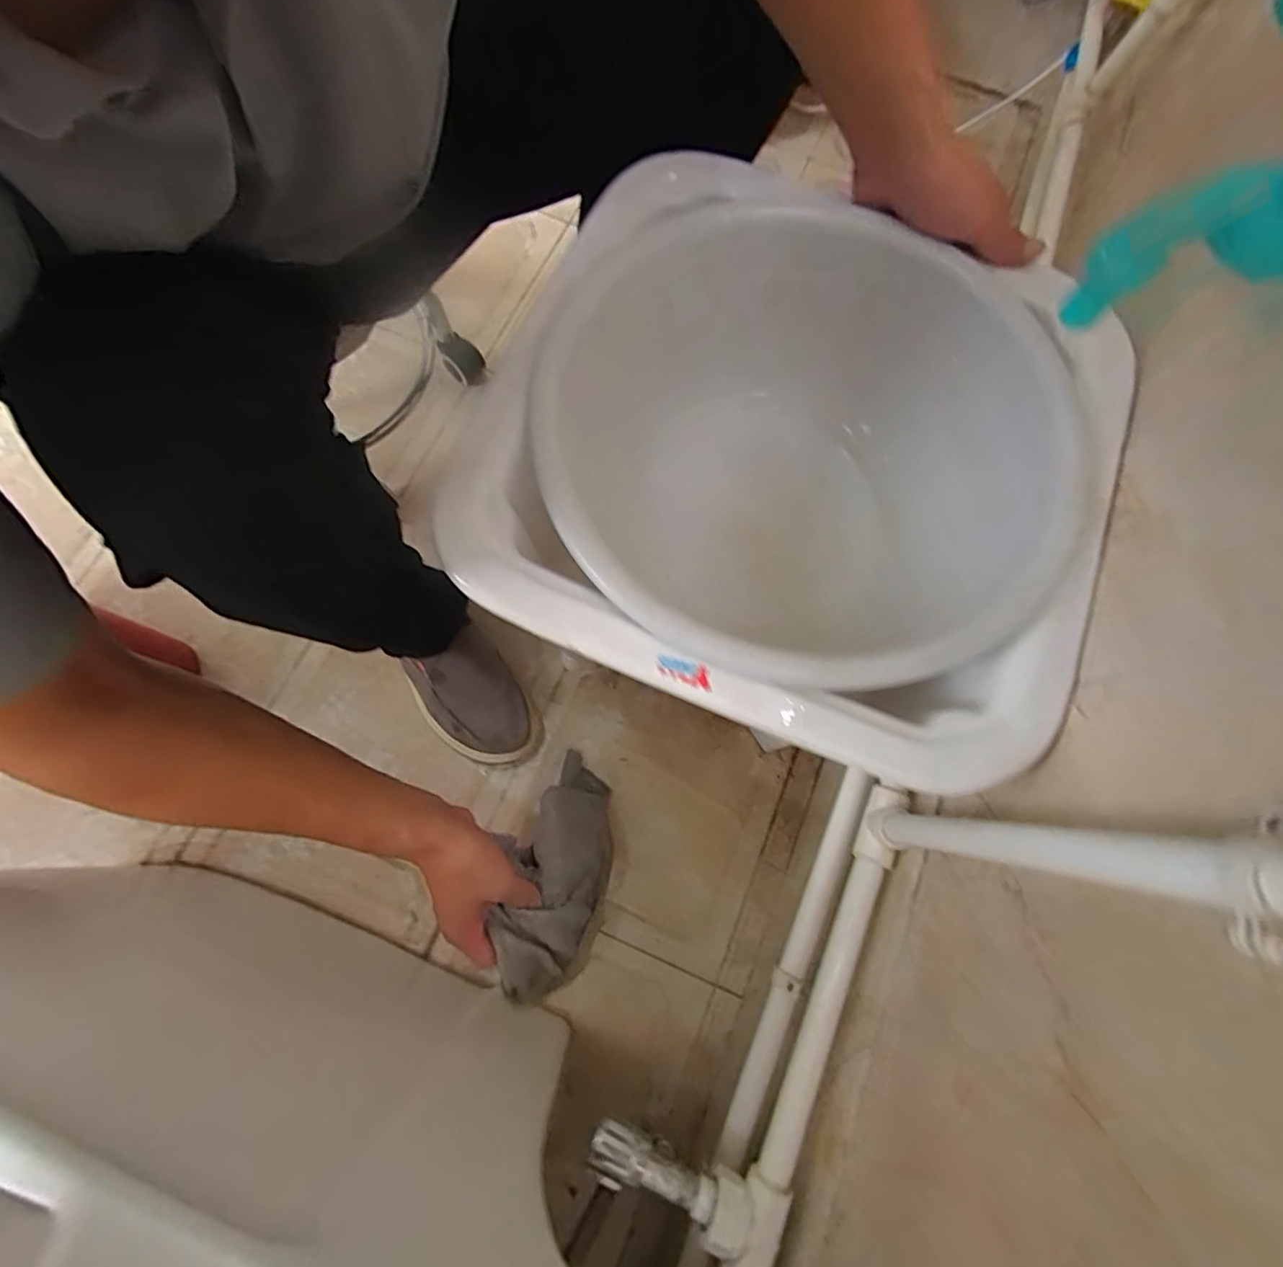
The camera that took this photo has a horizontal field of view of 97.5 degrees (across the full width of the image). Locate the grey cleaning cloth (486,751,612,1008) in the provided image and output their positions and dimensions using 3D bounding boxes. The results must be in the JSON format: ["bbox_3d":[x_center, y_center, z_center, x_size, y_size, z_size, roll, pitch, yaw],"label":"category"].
[{"bbox_3d":[-0.076,0.220,0.558,0.089,0.076,0.233,12,38,1],"label":"grey cleaning cloth"}]

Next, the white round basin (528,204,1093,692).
[{"bbox_3d":[0.100,-0.124,0.417,0.337,0.138,0.339,1,74,-2],"label":"white round basin"}]

